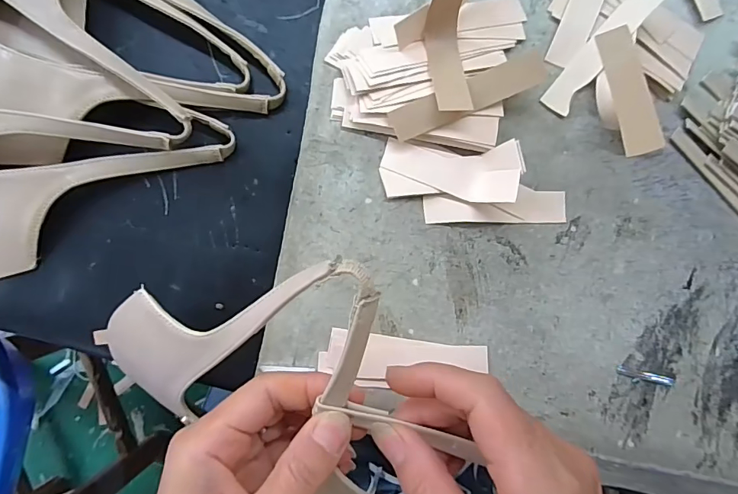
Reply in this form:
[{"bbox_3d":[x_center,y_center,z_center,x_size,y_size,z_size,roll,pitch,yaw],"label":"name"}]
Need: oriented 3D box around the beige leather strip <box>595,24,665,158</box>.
[{"bbox_3d":[0.140,-0.085,0.243,0.005,0.017,0.082,22,59,-41],"label":"beige leather strip"}]

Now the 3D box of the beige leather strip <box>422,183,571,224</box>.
[{"bbox_3d":[0.073,-0.024,0.257,0.082,0.005,0.019,-1,87,-4],"label":"beige leather strip"}]

